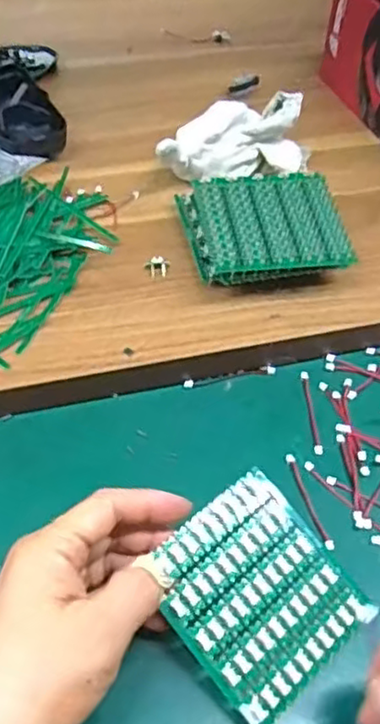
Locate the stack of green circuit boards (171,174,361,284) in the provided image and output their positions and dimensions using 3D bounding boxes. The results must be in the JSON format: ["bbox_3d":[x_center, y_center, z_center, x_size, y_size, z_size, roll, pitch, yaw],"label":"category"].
[{"bbox_3d":[0.048,-0.084,0.435,0.093,0.033,0.085,-7,56,-8],"label":"stack of green circuit boards"}]

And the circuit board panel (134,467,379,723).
[{"bbox_3d":[0.032,0.107,0.313,0.082,0.007,0.088,-34,75,-27],"label":"circuit board panel"}]

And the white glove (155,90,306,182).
[{"bbox_3d":[0.034,-0.159,0.486,0.099,0.065,0.067,24,55,13],"label":"white glove"}]

